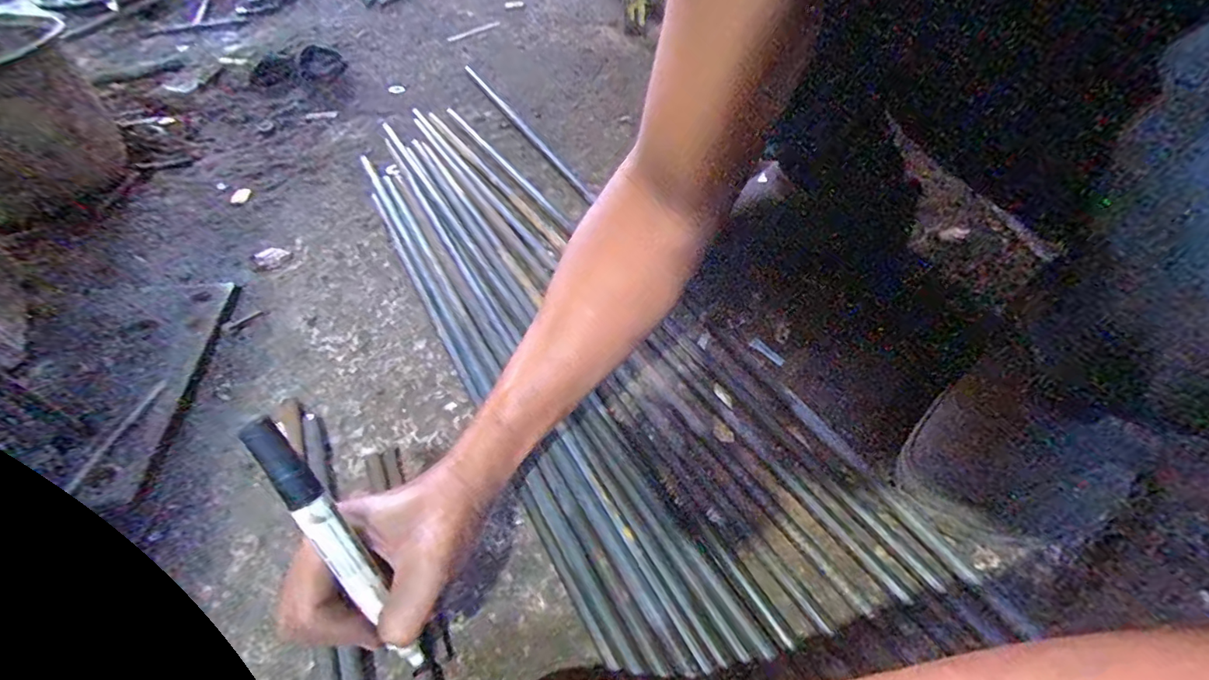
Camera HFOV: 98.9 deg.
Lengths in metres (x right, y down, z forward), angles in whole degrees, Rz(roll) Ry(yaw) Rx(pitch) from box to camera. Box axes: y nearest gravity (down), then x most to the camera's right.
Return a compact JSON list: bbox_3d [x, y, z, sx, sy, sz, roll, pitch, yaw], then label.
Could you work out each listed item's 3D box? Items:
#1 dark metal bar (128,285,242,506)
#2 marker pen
[{"bbox_3d":[-0.333,0.029,0.421,0.011,0.007,0.216,-6,49,-6],"label":"dark metal bar"},{"bbox_3d":[-0.126,0.103,0.250,0.016,0.147,0.010,-31,18,-22],"label":"marker pen"}]

